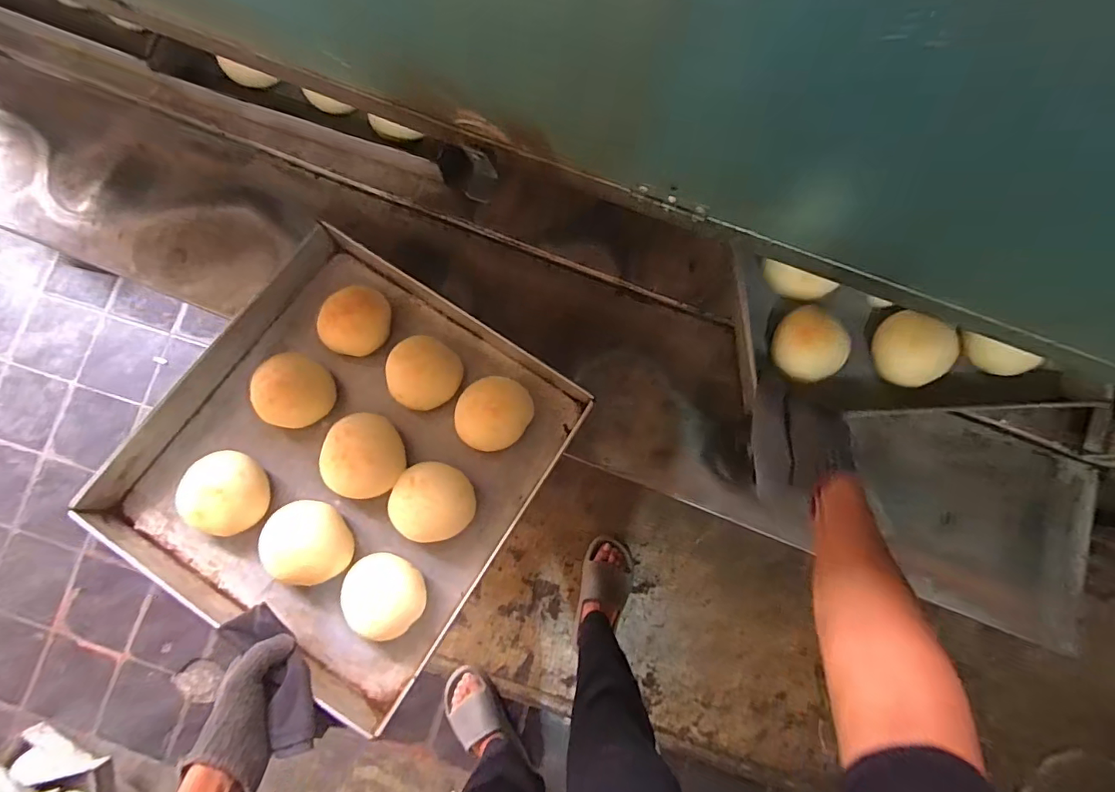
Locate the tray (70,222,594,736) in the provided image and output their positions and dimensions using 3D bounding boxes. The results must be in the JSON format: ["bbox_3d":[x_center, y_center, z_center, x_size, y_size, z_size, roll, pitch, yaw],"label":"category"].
[{"bbox_3d":[-0.266,0.073,0.643,0.452,0.076,0.468,33,81,7],"label":"tray"}]

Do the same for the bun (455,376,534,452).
[{"bbox_3d":[-0.086,0.024,0.653,0.091,0.068,0.092,0,79,1],"label":"bun"}]

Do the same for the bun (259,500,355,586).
[{"bbox_3d":[-0.307,0.176,0.609,0.101,0.058,0.091,12,79,4],"label":"bun"}]

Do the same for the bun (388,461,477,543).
[{"bbox_3d":[-0.157,0.132,0.630,0.101,0.059,0.093,0,79,1],"label":"bun"}]

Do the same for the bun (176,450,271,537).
[{"bbox_3d":[-0.417,0.121,0.622,0.093,0.055,0.099,1,79,2],"label":"bun"}]

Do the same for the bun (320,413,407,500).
[{"bbox_3d":[-0.244,0.076,0.634,0.092,0.070,0.102,-3,79,1],"label":"bun"}]

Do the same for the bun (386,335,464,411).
[{"bbox_3d":[-0.177,-0.031,0.665,0.091,0.060,0.088,0,79,1],"label":"bun"}]

